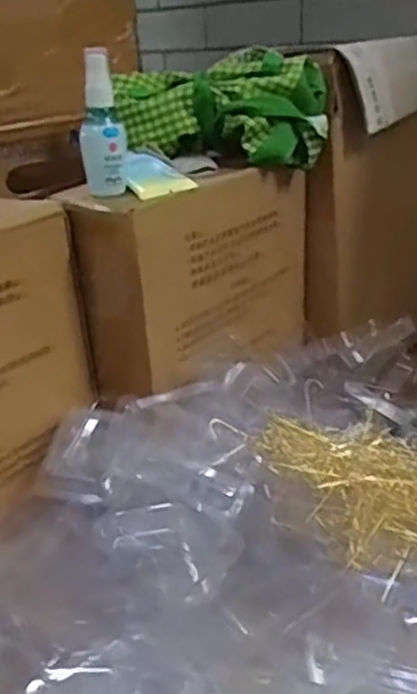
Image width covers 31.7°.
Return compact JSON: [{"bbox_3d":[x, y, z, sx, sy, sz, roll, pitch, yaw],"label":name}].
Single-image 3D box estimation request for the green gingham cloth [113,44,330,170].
[{"bbox_3d":[0.014,-0.238,0.745,0.205,0.093,0.114,4,25,18],"label":"green gingham cloth"}]

